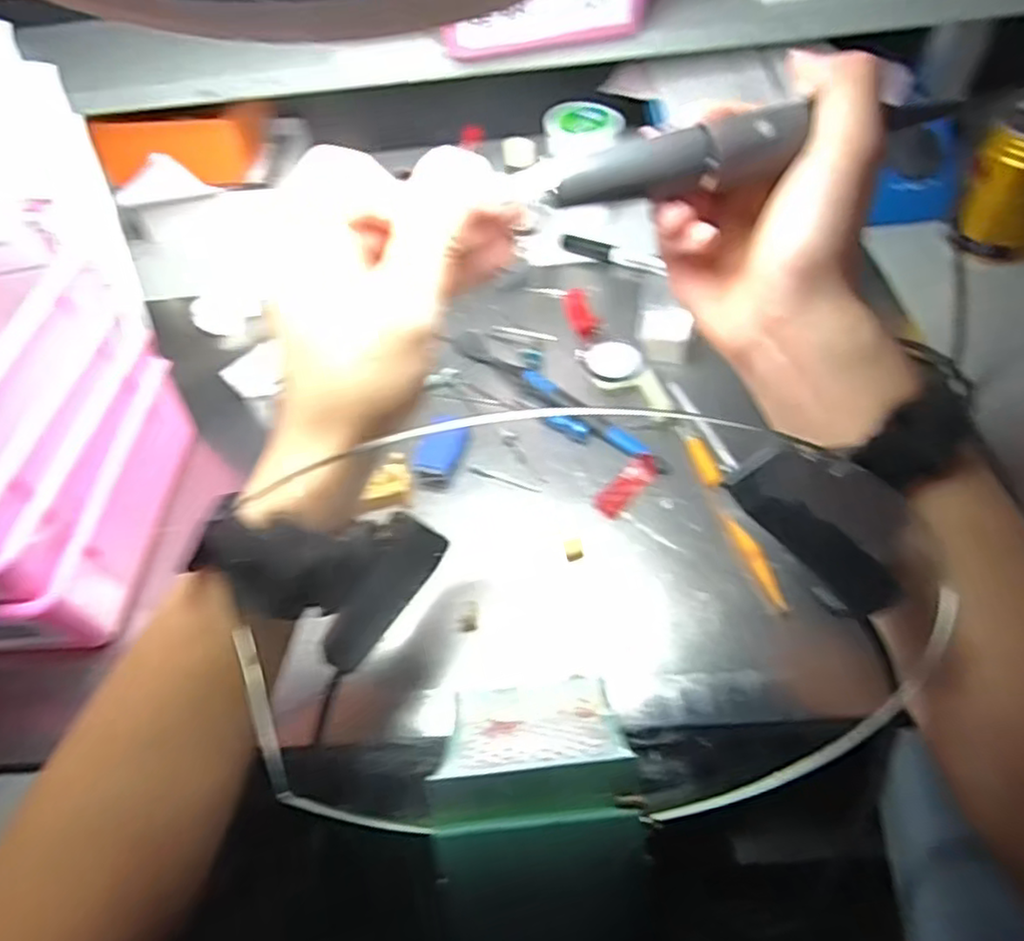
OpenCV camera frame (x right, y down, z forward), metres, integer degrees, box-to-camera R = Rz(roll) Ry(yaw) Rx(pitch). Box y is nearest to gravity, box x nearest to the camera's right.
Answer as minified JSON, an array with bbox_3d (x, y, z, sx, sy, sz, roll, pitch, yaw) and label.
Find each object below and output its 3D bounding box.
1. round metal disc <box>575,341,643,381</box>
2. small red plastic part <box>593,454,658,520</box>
[{"bbox_3d":[0.068,-0.075,0.458,0.035,0.007,0.042,-26,54,-14],"label":"round metal disc"},{"bbox_3d":[0.068,0.008,0.396,0.018,0.004,0.050,35,63,28],"label":"small red plastic part"}]

